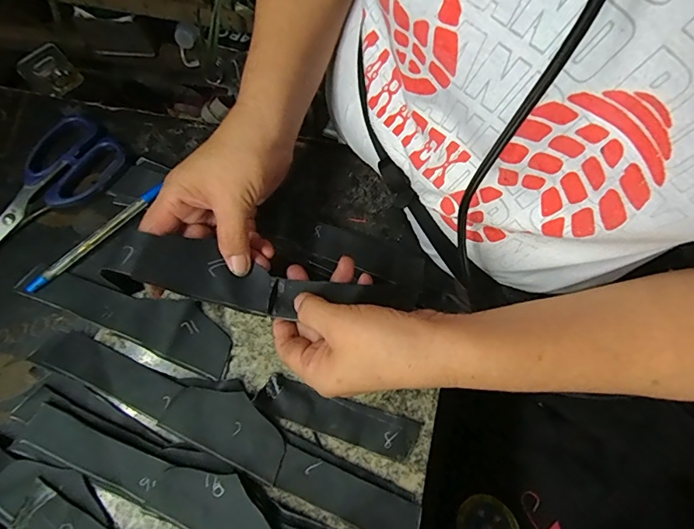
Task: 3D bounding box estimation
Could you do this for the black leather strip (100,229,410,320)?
[{"bbox_3d":[-0.056,0.012,0.309,0.200,0.016,0.041,11,73,-9],"label":"black leather strip"}]

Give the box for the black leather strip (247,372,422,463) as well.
[{"bbox_3d":[-0.008,0.111,0.318,0.117,0.005,0.027,18,73,4],"label":"black leather strip"}]

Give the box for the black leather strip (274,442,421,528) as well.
[{"bbox_3d":[0.000,0.161,0.301,0.102,0.007,0.031,24,74,6],"label":"black leather strip"}]

